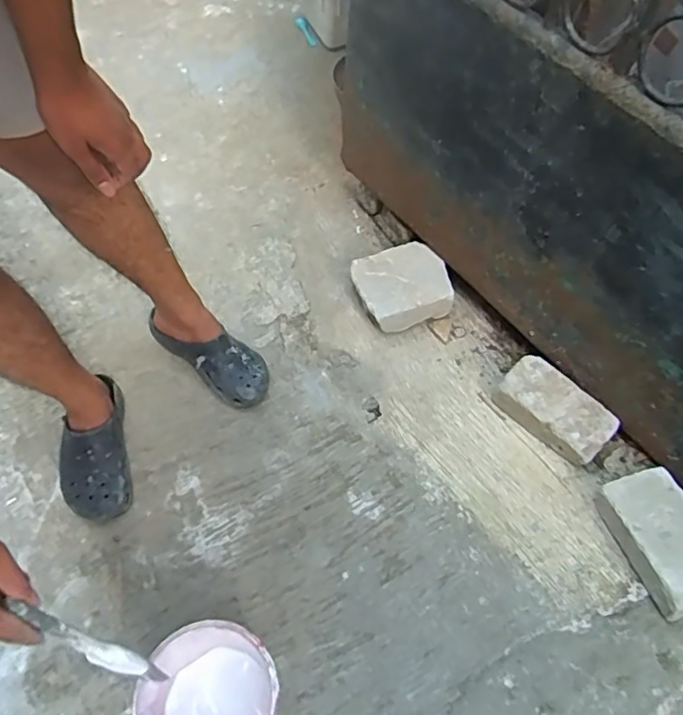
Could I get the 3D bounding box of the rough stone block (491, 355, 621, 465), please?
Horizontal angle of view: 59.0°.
[{"bbox_3d":[0.374,0.093,1.069,0.092,0.086,0.195,-40,70,-22],"label":"rough stone block"}]

